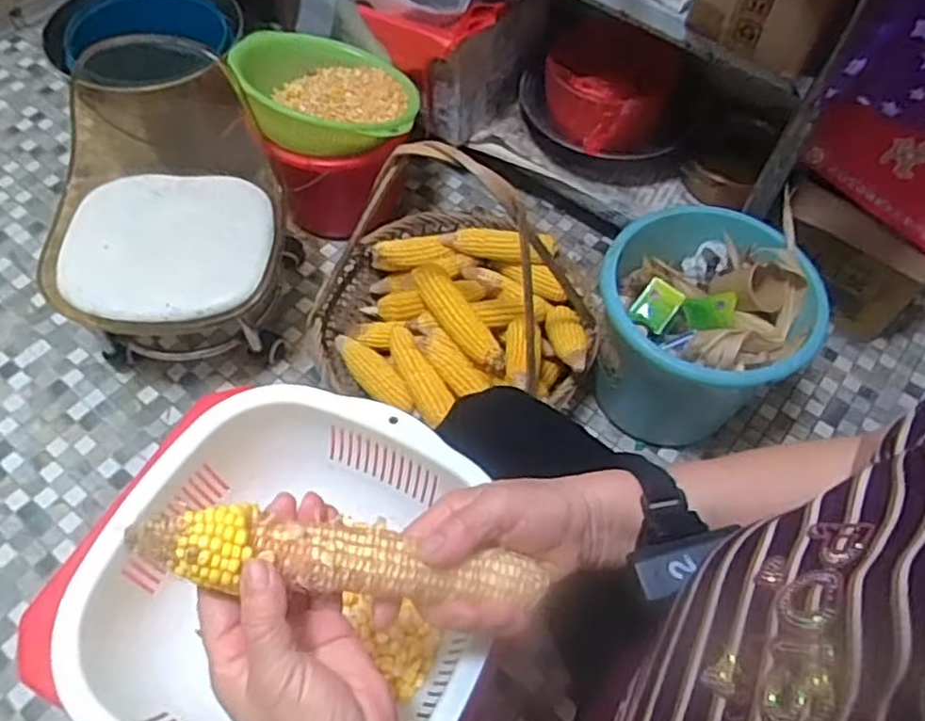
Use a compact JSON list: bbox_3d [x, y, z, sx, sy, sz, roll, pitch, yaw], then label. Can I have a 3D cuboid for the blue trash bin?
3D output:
[{"bbox_3d":[0.327,-0.037,1.040,0.272,0.279,0.251,15,59,6],"label":"blue trash bin"}]

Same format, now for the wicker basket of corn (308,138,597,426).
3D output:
[{"bbox_3d":[0.000,-0.132,0.994,0.403,0.394,0.340,22,60,10],"label":"wicker basket of corn"}]

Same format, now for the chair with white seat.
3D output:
[{"bbox_3d":[-0.437,-0.229,1.079,0.316,0.381,0.403,-15,60,-12],"label":"chair with white seat"}]

